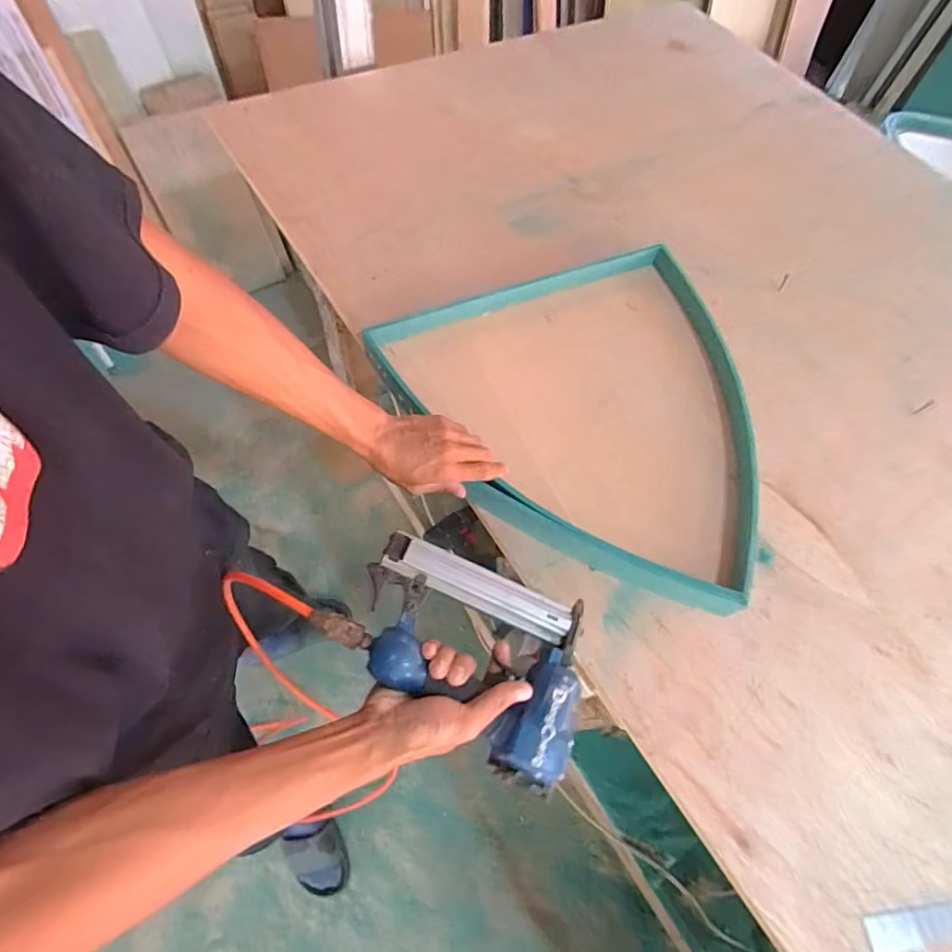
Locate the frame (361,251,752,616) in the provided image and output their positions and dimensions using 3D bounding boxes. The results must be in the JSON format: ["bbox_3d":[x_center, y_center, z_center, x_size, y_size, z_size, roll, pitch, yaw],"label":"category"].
[{"bbox_3d":[0.151,-0.137,0.707,0.522,0.064,0.481,27,64,10],"label":"frame"}]

